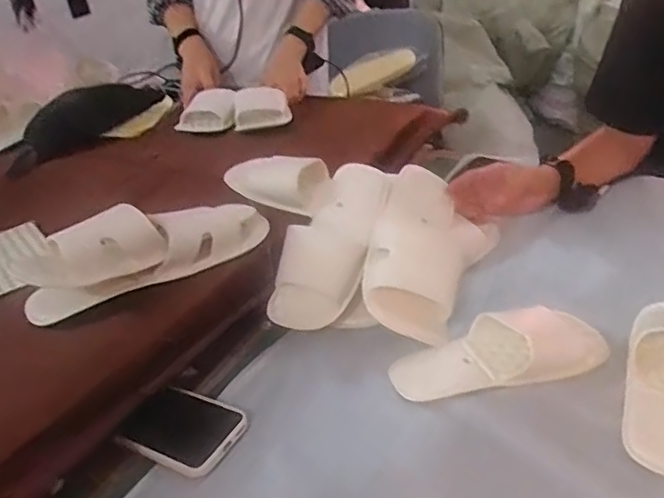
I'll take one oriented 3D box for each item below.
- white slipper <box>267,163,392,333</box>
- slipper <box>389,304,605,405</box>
[{"bbox_3d":[0.002,-0.008,0.720,0.083,0.049,0.228,13,62,29],"label":"white slipper"},{"bbox_3d":[0.177,0.105,0.623,0.233,0.038,0.094,-10,32,-2],"label":"slipper"}]

